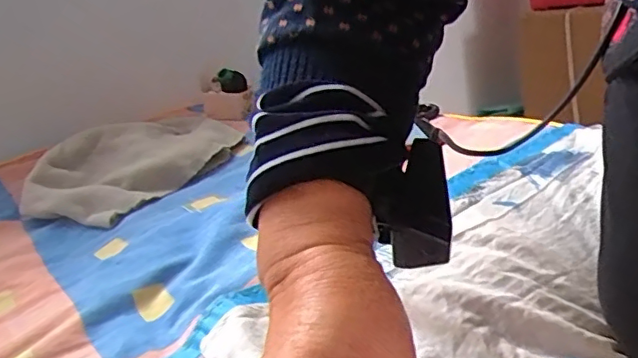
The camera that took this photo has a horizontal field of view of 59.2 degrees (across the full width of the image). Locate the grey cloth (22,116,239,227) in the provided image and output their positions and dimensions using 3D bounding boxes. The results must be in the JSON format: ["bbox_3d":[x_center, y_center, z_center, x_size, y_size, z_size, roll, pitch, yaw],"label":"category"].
[{"bbox_3d":[-0.217,-0.026,0.691,0.154,0.069,0.252,5,22,32],"label":"grey cloth"}]

